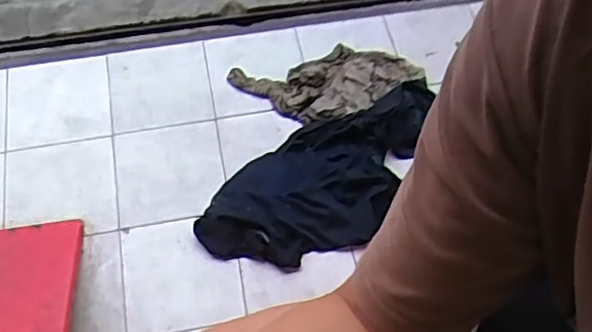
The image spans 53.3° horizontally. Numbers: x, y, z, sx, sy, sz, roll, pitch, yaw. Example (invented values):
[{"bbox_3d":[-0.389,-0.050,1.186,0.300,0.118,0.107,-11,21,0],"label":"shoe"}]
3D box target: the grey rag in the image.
[{"bbox_3d":[0.073,-0.172,1.193,0.367,0.037,0.178,-17,64,-11],"label":"grey rag"}]

